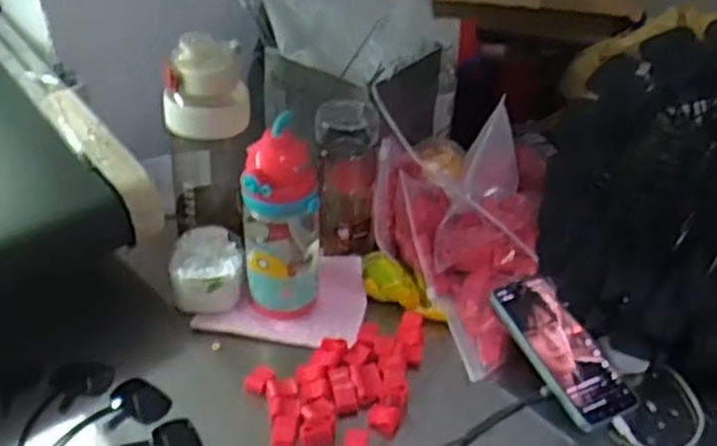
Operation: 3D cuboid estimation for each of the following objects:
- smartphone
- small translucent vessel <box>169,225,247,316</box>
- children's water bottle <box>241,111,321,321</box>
[{"bbox_3d":[0.196,0.121,0.752,0.079,0.014,0.158,-12,55,-27],"label":"smartphone"},{"bbox_3d":[-0.163,0.054,0.843,0.078,0.060,0.077,-6,39,-12],"label":"small translucent vessel"},{"bbox_3d":[-0.077,0.003,0.784,0.078,0.206,0.061,-7,39,-14],"label":"children's water bottle"}]

